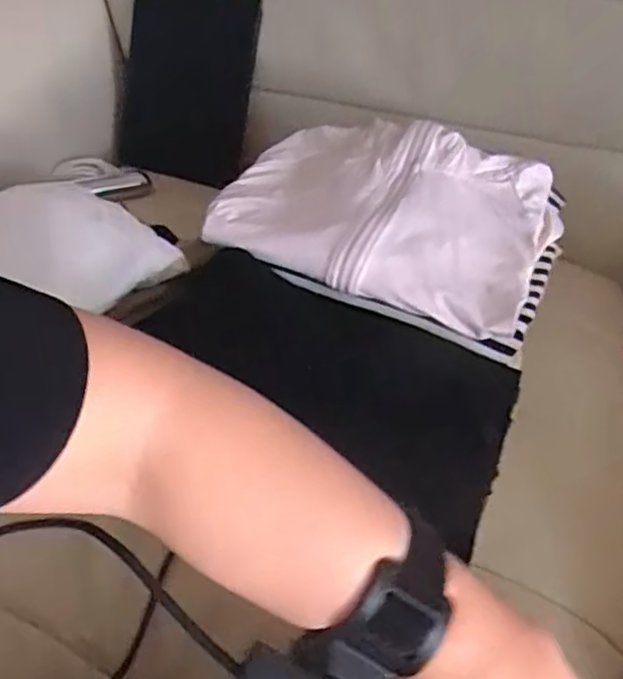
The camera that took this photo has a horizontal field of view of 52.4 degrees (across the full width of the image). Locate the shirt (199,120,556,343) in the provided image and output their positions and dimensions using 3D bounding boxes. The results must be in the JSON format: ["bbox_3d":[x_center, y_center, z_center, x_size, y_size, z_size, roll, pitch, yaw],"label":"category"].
[{"bbox_3d":[0.068,-0.125,0.579,0.287,0.072,0.187,21,46,20],"label":"shirt"}]

